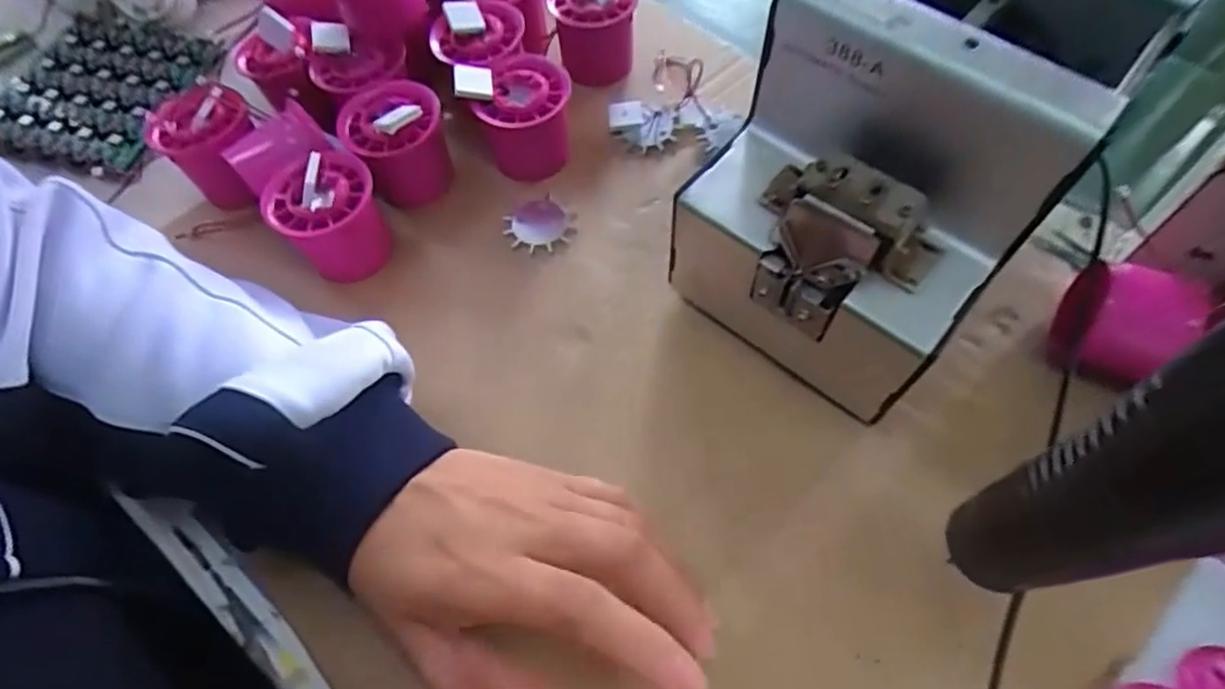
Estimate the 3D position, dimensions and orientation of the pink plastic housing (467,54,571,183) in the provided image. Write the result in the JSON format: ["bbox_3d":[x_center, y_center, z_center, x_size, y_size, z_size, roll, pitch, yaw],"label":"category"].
[{"bbox_3d":[-0.051,-0.132,0.392,0.056,0.050,0.068,-4,62,1],"label":"pink plastic housing"}]

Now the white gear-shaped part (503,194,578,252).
[{"bbox_3d":[-0.043,-0.070,0.381,0.038,0.006,0.037,-1,62,2],"label":"white gear-shaped part"}]

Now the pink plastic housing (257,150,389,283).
[{"bbox_3d":[-0.154,-0.069,0.360,0.054,0.060,0.053,-27,64,-11],"label":"pink plastic housing"}]

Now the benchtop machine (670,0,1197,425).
[{"bbox_3d":[0.129,-0.081,0.295,0.129,0.152,0.181,38,70,20],"label":"benchtop machine"}]

